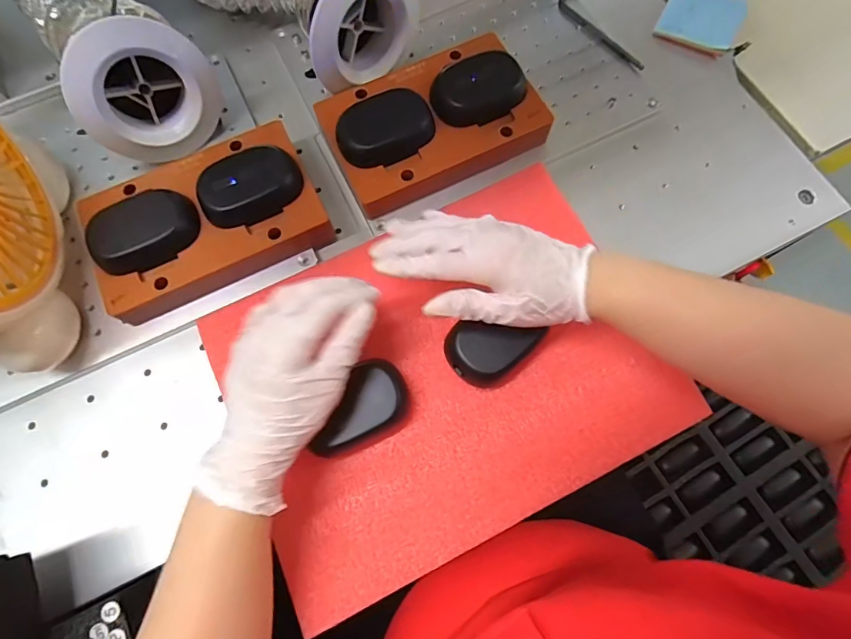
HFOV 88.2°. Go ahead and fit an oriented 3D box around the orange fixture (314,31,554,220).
[{"bbox_3d":[0.007,-0.186,0.408,0.189,0.054,0.125,-23,74,-6],"label":"orange fixture"}]

